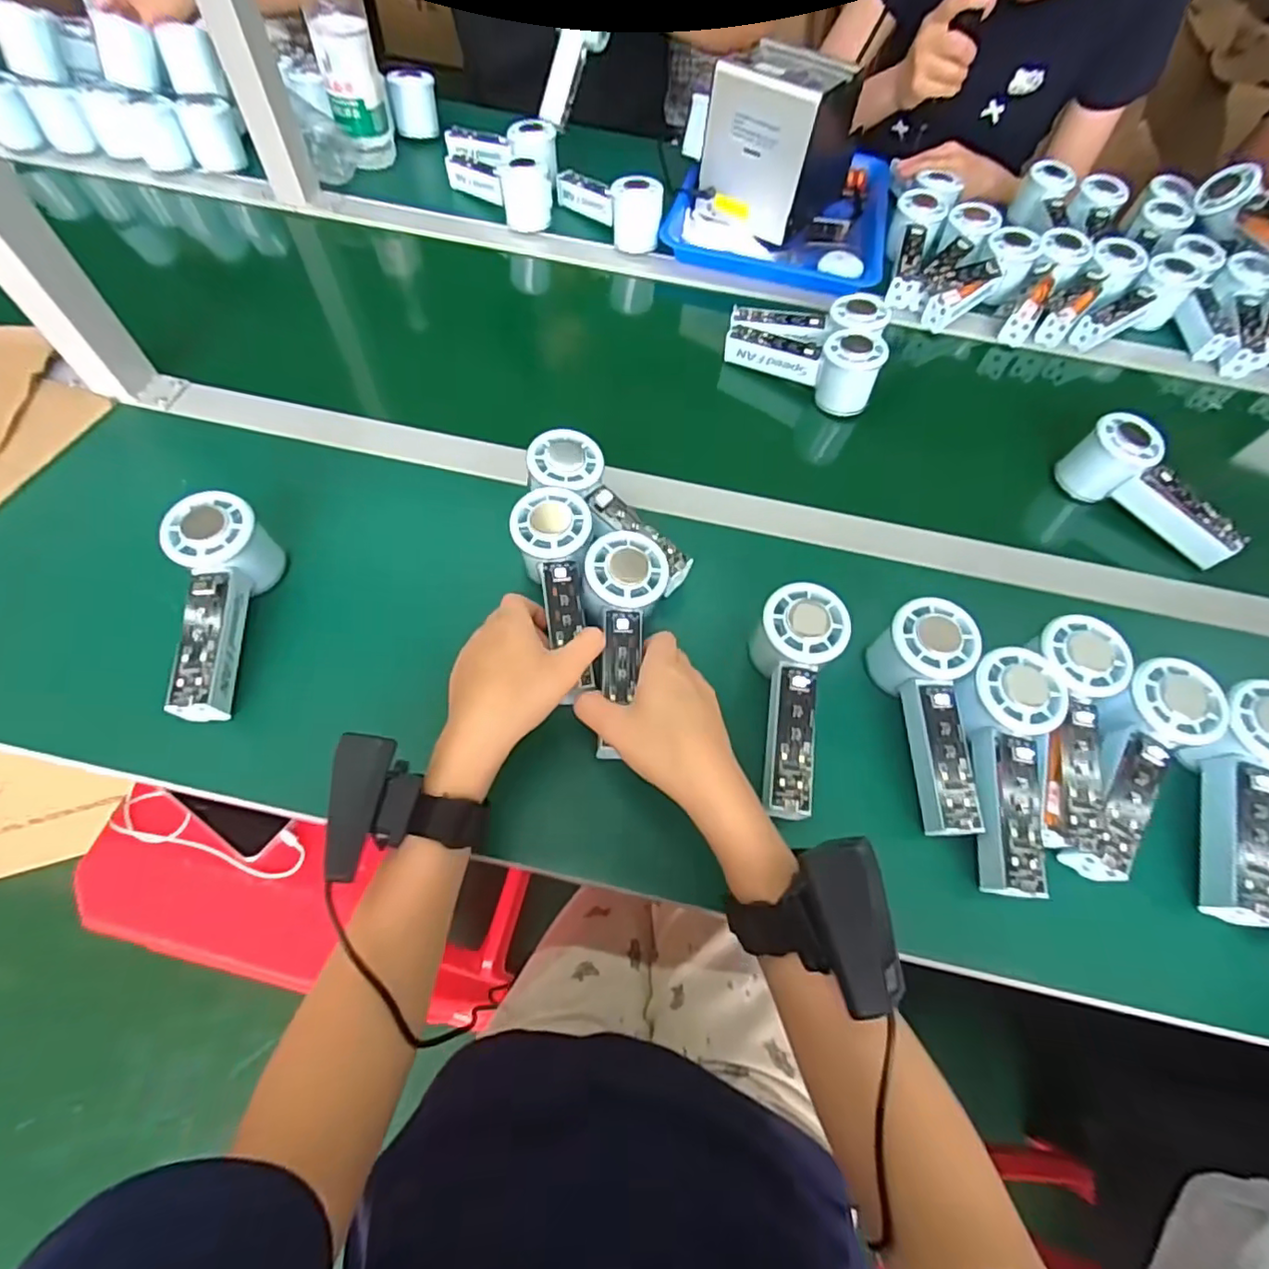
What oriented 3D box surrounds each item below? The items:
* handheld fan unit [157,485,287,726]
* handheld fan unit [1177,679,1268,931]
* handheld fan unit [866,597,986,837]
[{"bbox_3d":[-0.292,-0.018,0.420,0.050,0.056,0.155,-1,77,-5],"label":"handheld fan unit"},{"bbox_3d":[0.400,0.108,0.389,0.056,0.050,0.154,19,80,6],"label":"handheld fan unit"},{"bbox_3d":[0.202,0.055,0.412,0.057,0.056,0.154,-1,77,-4],"label":"handheld fan unit"}]

